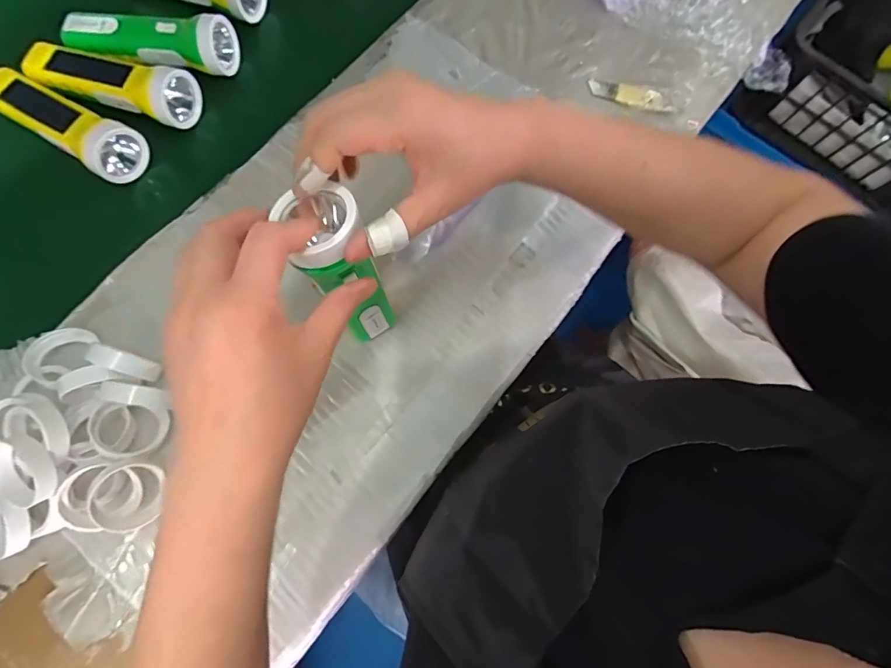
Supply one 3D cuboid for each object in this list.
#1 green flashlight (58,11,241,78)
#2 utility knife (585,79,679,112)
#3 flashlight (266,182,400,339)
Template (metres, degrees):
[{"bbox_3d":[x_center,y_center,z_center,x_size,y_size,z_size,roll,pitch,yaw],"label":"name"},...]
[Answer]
[{"bbox_3d":[-0.304,-0.297,0.461,0.165,0.047,0.048,1,75,-1],"label":"green flashlight"},{"bbox_3d":[0.200,-0.254,0.484,0.094,0.011,0.023,16,75,3],"label":"utility knife"},{"bbox_3d":[-0.071,-0.043,0.338,0.045,0.183,0.061,-24,77,-7],"label":"flashlight"}]

